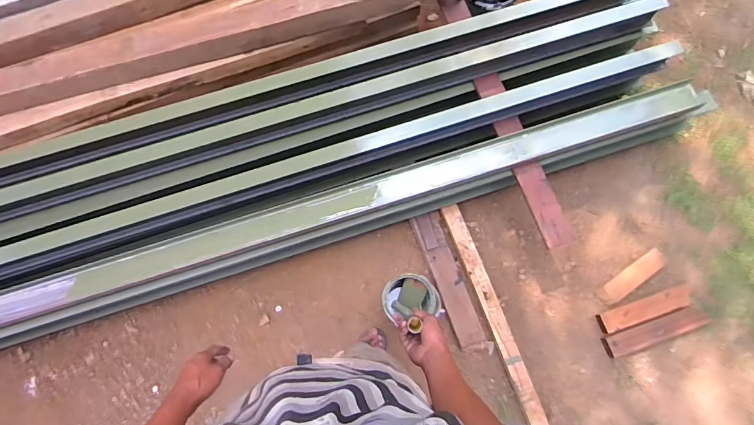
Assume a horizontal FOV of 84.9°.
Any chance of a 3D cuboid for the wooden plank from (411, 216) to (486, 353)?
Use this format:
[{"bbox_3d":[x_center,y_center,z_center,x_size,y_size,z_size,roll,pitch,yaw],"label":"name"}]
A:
[{"bbox_3d":[0.259,0.239,1.496,0.104,0.033,0.489,-20,81,-3],"label":"wooden plank"}]

